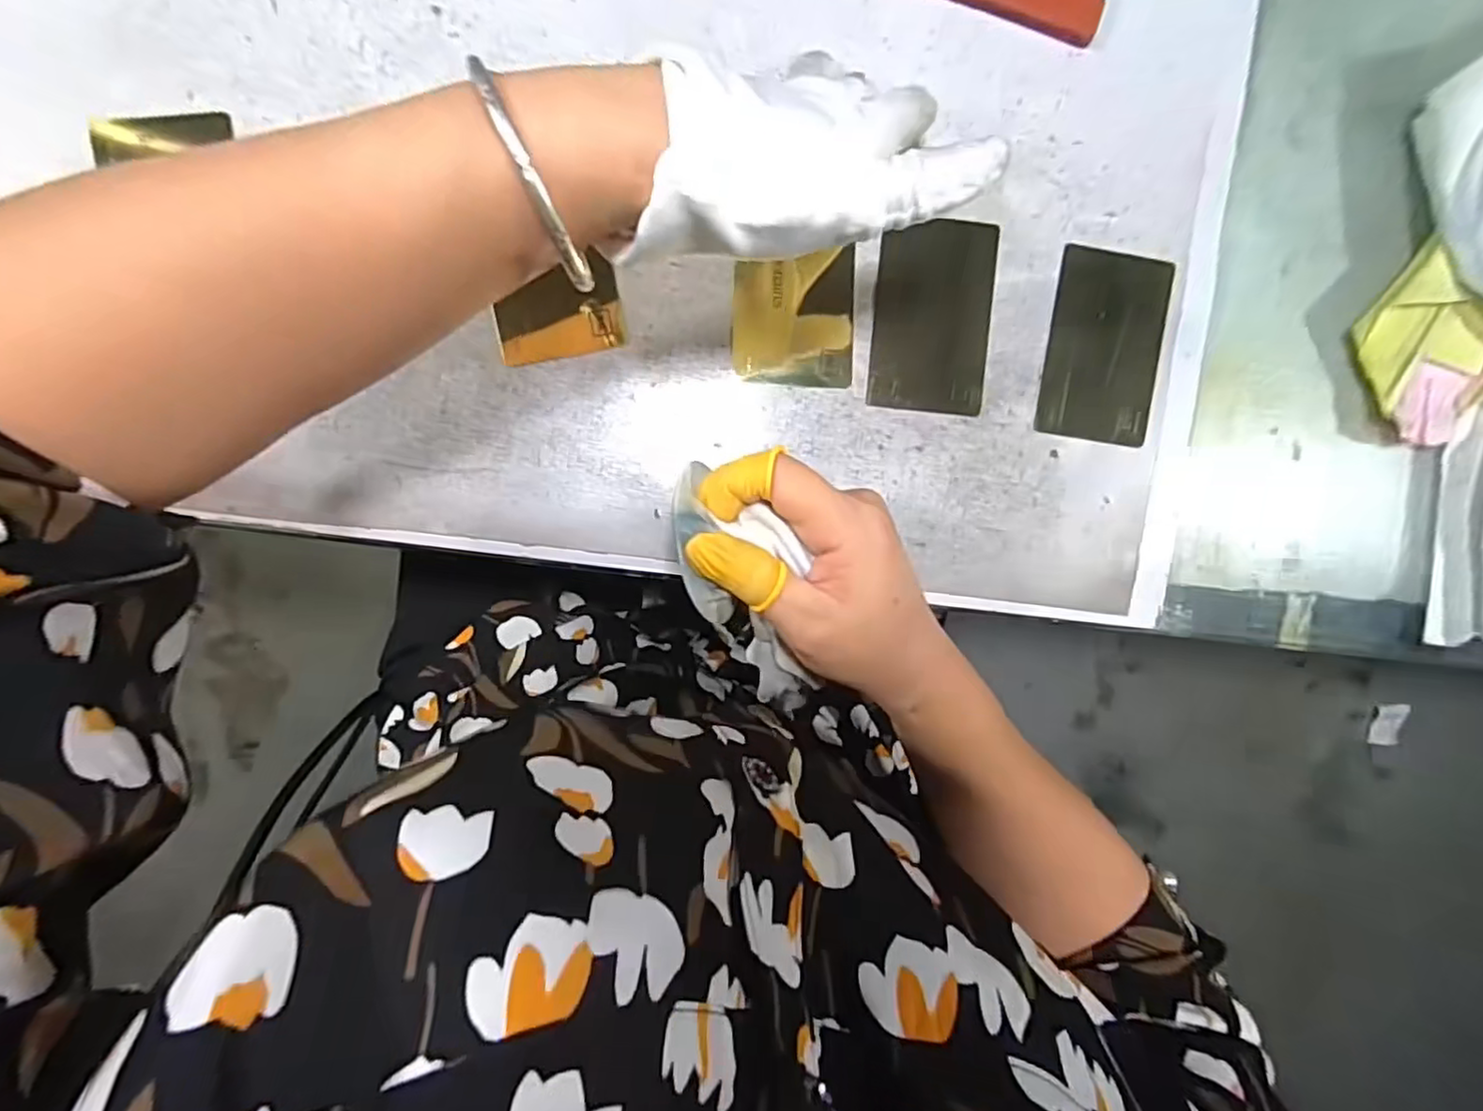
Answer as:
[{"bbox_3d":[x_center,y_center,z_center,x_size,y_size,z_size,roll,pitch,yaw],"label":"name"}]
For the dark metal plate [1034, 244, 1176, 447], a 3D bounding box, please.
[{"bbox_3d":[0.167,-0.095,0.307,0.053,0.004,0.085,8,93,-5],"label":"dark metal plate"}]

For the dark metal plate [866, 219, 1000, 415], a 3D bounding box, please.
[{"bbox_3d":[0.086,-0.107,0.299,0.052,0.004,0.083,5,93,-5],"label":"dark metal plate"}]

